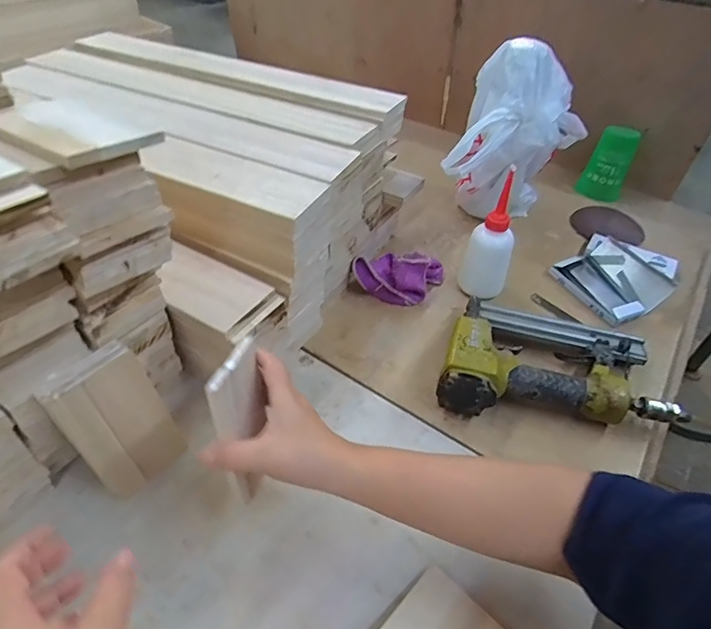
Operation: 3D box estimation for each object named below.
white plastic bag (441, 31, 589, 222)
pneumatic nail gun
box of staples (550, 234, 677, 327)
[{"bbox_3d":[0.241,-0.243,0.696,0.177,0.248,0.231,17,45,13],"label":"white plastic bag"},{"bbox_3d":[0.222,0.047,0.544,0.258,0.058,0.162,4,44,0],"label":"pneumatic nail gun"},{"bbox_3d":[0.384,-0.058,0.678,0.185,0.038,0.138,-28,52,-29],"label":"box of staples"}]

